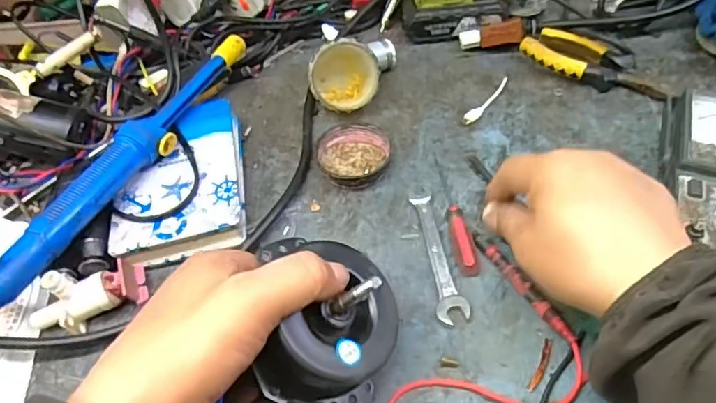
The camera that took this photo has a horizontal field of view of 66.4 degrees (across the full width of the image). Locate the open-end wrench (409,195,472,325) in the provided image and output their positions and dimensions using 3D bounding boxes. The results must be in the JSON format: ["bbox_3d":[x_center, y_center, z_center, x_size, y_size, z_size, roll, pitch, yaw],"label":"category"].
[{"bbox_3d":[0.055,0.036,0.392,0.022,0.008,0.113,-11,50,-3],"label":"open-end wrench"}]

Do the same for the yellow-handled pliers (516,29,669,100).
[{"bbox_3d":[0.215,-0.126,0.501,0.127,0.024,0.045,23,56,23],"label":"yellow-handled pliers"}]

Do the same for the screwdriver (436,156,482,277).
[{"bbox_3d":[0.072,0.003,0.413,0.016,0.014,0.116,-8,50,0],"label":"screwdriver"}]

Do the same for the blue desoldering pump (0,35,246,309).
[{"bbox_3d":[-0.173,-0.035,0.422,0.035,0.036,0.317,12,53,16],"label":"blue desoldering pump"}]

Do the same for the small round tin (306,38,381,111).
[{"bbox_3d":[-0.012,-0.112,0.481,0.060,0.058,0.027,7,29,-5],"label":"small round tin"}]

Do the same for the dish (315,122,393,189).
[{"bbox_3d":[-0.003,-0.037,0.453,0.058,0.017,0.063,-3,50,4],"label":"dish"}]

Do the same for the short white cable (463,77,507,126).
[{"bbox_3d":[0.116,-0.092,0.494,0.011,0.004,0.072,26,58,25],"label":"short white cable"}]

